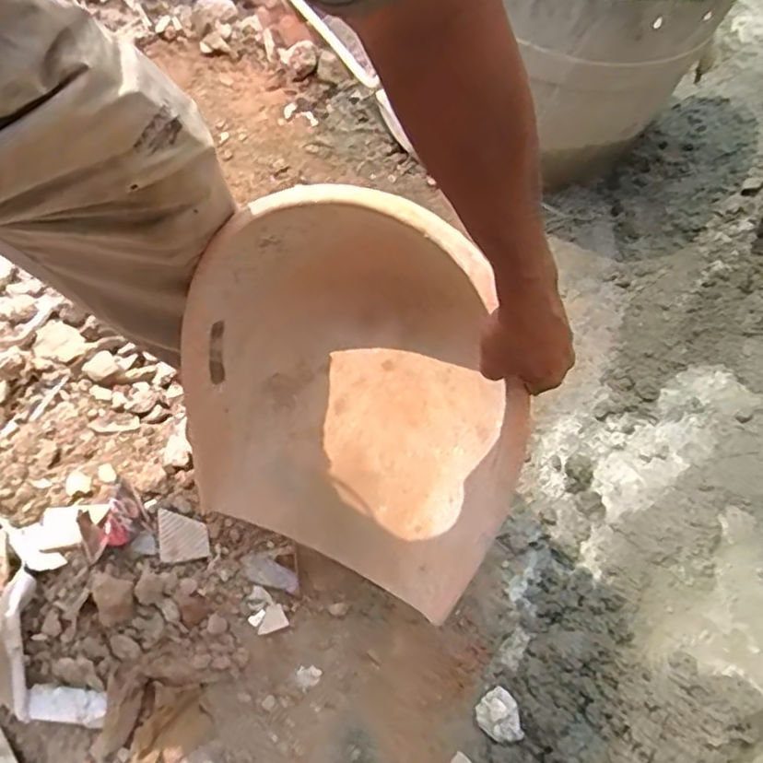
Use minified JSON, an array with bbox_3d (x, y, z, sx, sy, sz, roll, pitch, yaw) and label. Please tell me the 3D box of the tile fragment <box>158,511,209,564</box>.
[{"bbox_3d":[-0.282,0.216,0.911,0.067,0.004,0.080,3,45,-32],"label":"tile fragment"}]

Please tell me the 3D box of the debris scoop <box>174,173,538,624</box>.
[{"bbox_3d":[-0.059,0.013,0.739,0.457,0.170,0.417,14,100,31],"label":"debris scoop"}]

